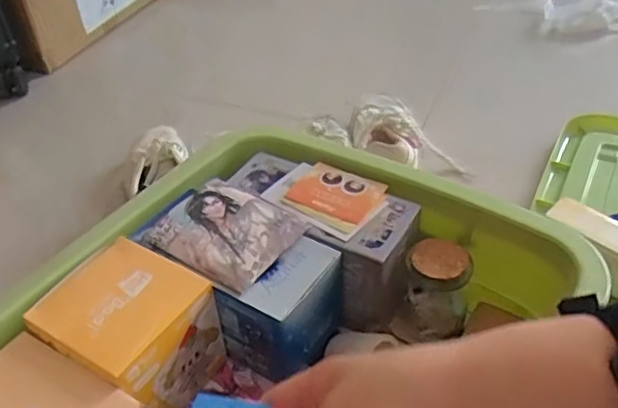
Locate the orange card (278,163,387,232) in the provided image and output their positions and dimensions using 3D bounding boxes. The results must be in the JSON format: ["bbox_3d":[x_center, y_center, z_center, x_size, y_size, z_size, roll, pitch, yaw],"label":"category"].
[{"bbox_3d":[0.022,-0.008,0.492,0.071,0.004,0.061,21,47,26],"label":"orange card"}]

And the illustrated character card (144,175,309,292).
[{"bbox_3d":[-0.062,0.018,0.458,0.098,0.009,0.086,24,47,26],"label":"illustrated character card"}]

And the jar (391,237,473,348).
[{"bbox_3d":[0.099,0.070,0.480,0.049,0.074,0.046,-2,41,2],"label":"jar"}]

